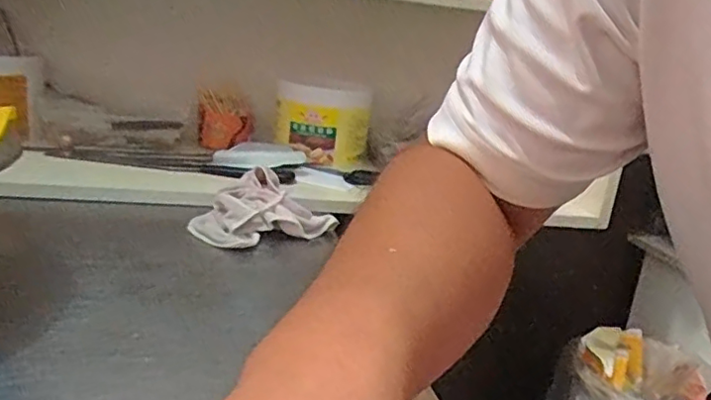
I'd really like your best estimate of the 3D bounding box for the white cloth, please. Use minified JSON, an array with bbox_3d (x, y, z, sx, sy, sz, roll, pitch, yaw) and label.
[{"bbox_3d":[-0.099,0.016,0.674,0.152,0.063,0.124,6,17,-3],"label":"white cloth"}]

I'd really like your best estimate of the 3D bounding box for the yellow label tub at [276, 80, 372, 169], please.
[{"bbox_3d":[-0.052,-0.122,0.953,0.142,0.112,0.106,-5,21,-36],"label":"yellow label tub"}]

